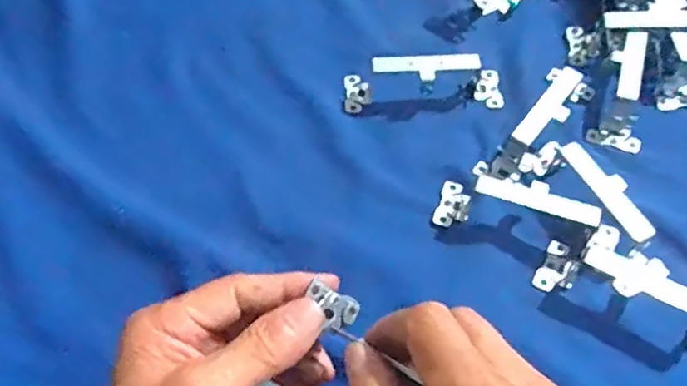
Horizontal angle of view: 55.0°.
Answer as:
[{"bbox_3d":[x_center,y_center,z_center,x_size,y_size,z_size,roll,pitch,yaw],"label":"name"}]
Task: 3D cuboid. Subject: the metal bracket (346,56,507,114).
[{"bbox_3d":[0.054,-0.077,0.436,0.104,0.030,0.034,-4,58,-3],"label":"metal bracket"}]

